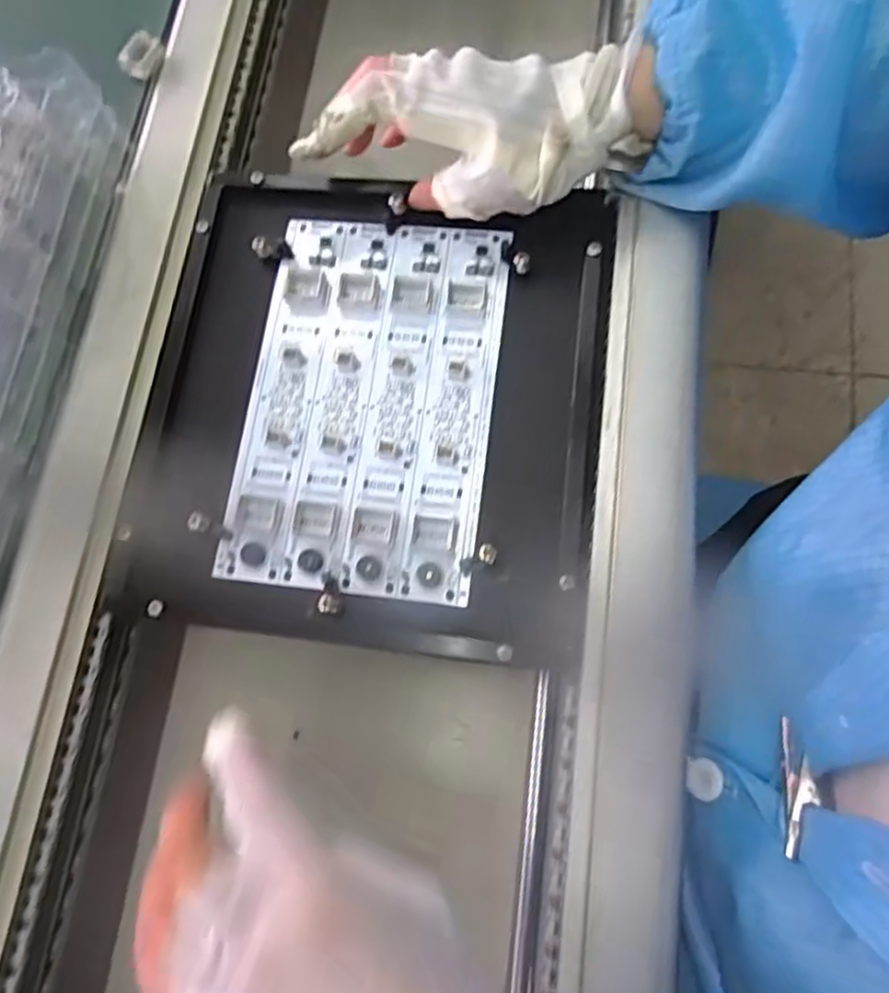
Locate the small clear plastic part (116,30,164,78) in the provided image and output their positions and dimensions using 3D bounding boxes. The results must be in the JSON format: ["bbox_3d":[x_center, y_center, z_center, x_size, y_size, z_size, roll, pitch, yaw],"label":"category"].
[{"bbox_3d":[-0.185,-0.270,0.437,0.018,0.011,0.026,19,76,7],"label":"small clear plastic part"}]

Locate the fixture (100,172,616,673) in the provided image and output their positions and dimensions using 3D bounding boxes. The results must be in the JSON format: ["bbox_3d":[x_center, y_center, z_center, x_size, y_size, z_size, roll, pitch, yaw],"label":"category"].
[{"bbox_3d":[-0.038,-0.051,0.380,0.235,0.023,0.250,7,75,4],"label":"fixture"}]

